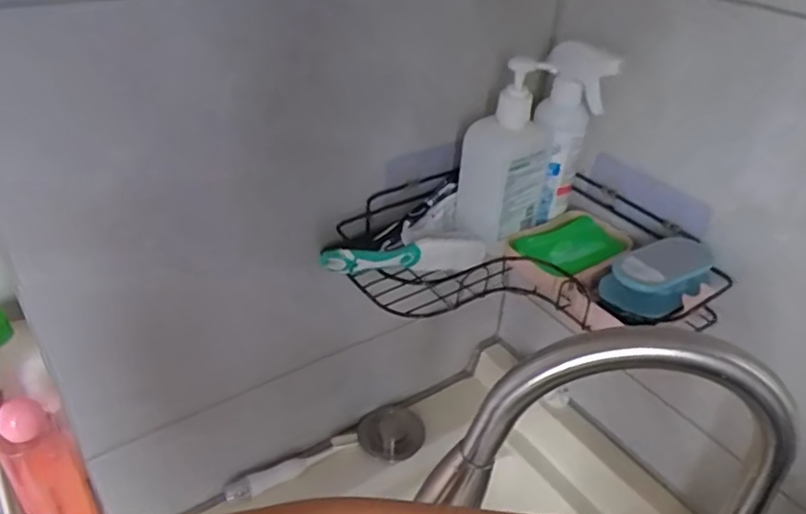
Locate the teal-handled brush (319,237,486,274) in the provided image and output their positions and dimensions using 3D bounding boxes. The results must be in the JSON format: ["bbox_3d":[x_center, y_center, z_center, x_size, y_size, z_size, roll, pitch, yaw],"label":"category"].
[{"bbox_3d":[0.006,0.002,0.559,0.181,0.036,0.018,-4,31,-40],"label":"teal-handled brush"}]

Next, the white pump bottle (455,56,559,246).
[{"bbox_3d":[0.101,-0.100,0.588,0.090,0.171,0.047,7,35,6],"label":"white pump bottle"}]

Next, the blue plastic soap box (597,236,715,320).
[{"bbox_3d":[0.233,0.018,0.548,0.112,0.040,0.052,-13,38,-21],"label":"blue plastic soap box"}]

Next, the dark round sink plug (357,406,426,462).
[{"bbox_3d":[-0.014,0.225,0.780,0.082,0.033,0.070,-21,41,-30],"label":"dark round sink plug"}]

